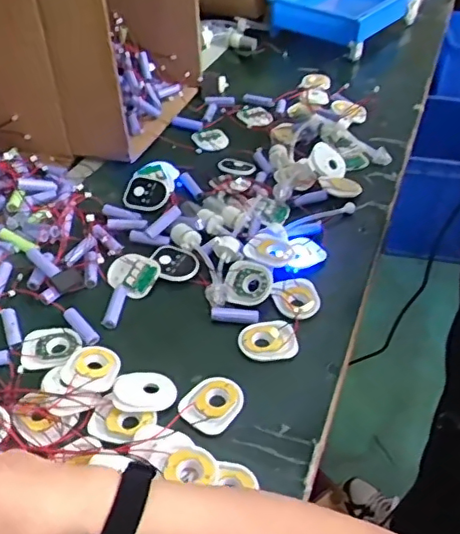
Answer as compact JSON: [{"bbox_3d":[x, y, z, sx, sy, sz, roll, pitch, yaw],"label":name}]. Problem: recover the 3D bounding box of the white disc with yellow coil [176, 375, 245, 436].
[{"bbox_3d":[-0.014,0.125,0.523,0.050,0.007,0.055,35,52,30],"label":"white disc with yellow coil"}]

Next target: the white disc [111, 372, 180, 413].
[{"bbox_3d":[-0.079,0.115,0.527,0.057,0.010,0.044,-7,44,-9],"label":"white disc"}]

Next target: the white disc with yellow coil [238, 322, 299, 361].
[{"bbox_3d":[0.039,0.076,0.578,0.058,0.011,0.042,-1,43,-2],"label":"white disc with yellow coil"}]

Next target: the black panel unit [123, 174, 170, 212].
[{"bbox_3d":[-0.112,-0.099,0.756,0.058,0.014,0.063,-1,43,-3],"label":"black panel unit"}]

